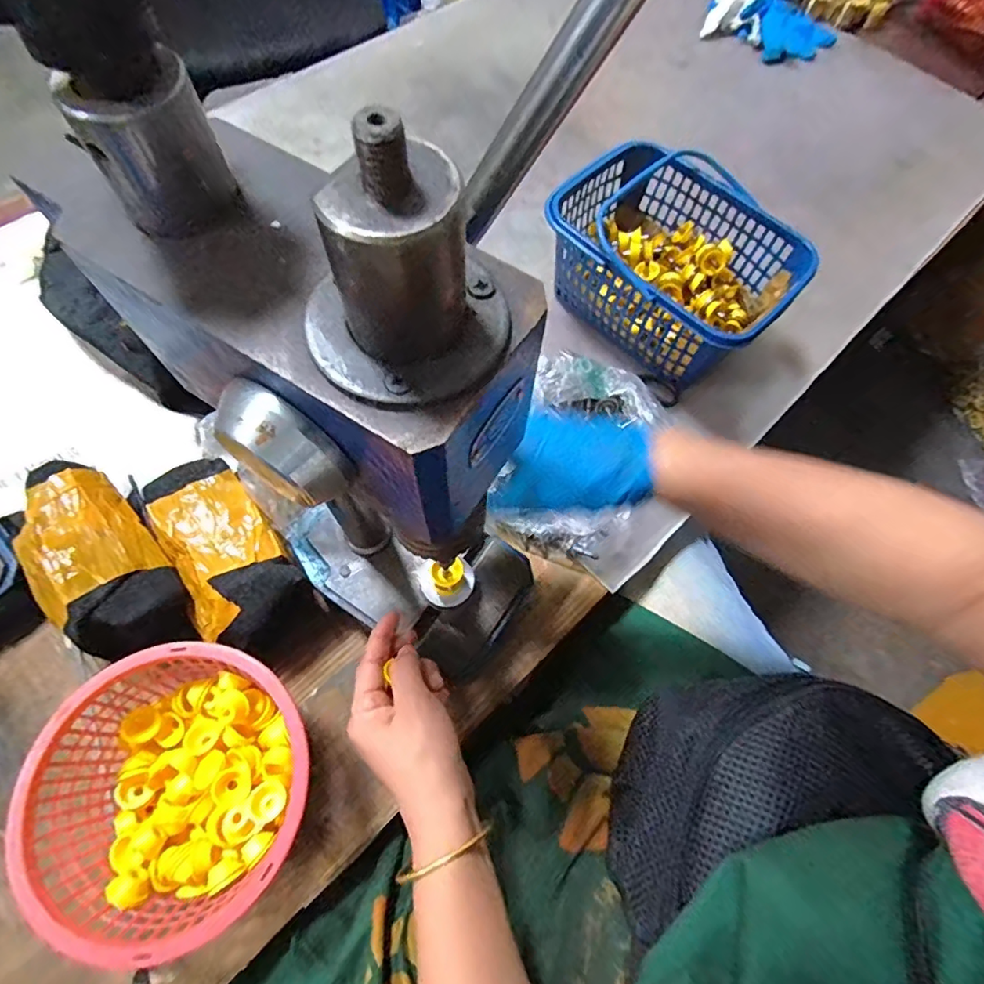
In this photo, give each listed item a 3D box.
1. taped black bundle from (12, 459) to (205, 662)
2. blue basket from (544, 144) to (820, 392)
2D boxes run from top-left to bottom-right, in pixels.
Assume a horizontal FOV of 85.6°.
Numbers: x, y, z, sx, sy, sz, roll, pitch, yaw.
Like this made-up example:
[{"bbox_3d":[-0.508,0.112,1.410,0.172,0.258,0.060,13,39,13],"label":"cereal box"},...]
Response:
[{"bbox_3d":[-0.311,0.059,0.416,0.090,0.065,0.161,-35,74,-17],"label":"taped black bundle"},{"bbox_3d":[0.184,-0.232,0.567,0.179,0.122,0.236,-42,76,-18],"label":"blue basket"}]

